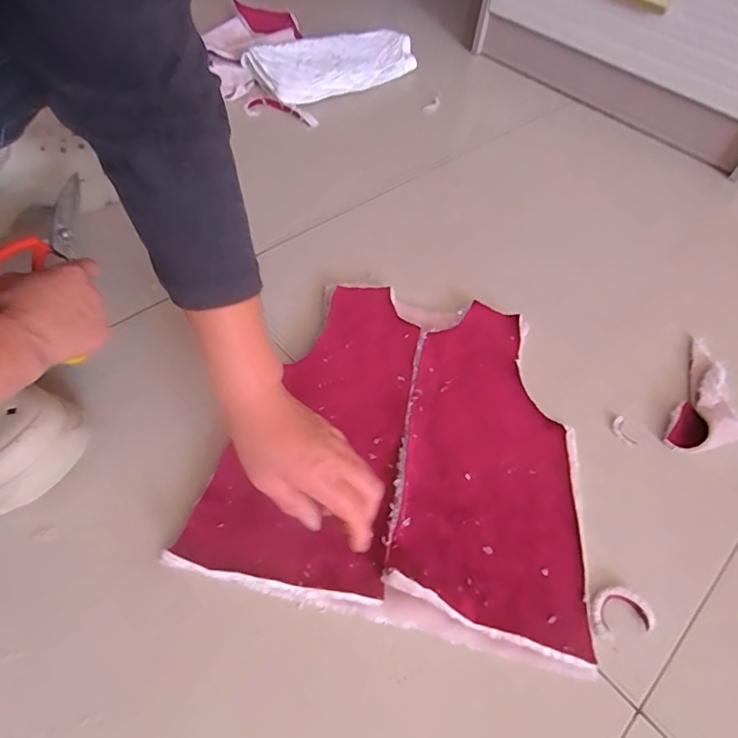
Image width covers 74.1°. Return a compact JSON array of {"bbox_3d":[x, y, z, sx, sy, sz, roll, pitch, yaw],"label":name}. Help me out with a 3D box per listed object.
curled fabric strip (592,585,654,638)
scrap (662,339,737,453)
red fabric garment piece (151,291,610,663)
[{"bbox_3d":[0.206,0.199,0.405,0.050,0.011,0.035,-5,55,-9],"label":"curled fabric strip"},{"bbox_3d":[0.376,0.032,0.532,0.064,0.024,0.163,29,57,15],"label":"scrap"},{"bbox_3d":[0.040,0.057,0.476,0.326,0.017,0.342,12,55,5],"label":"red fabric garment piece"}]

